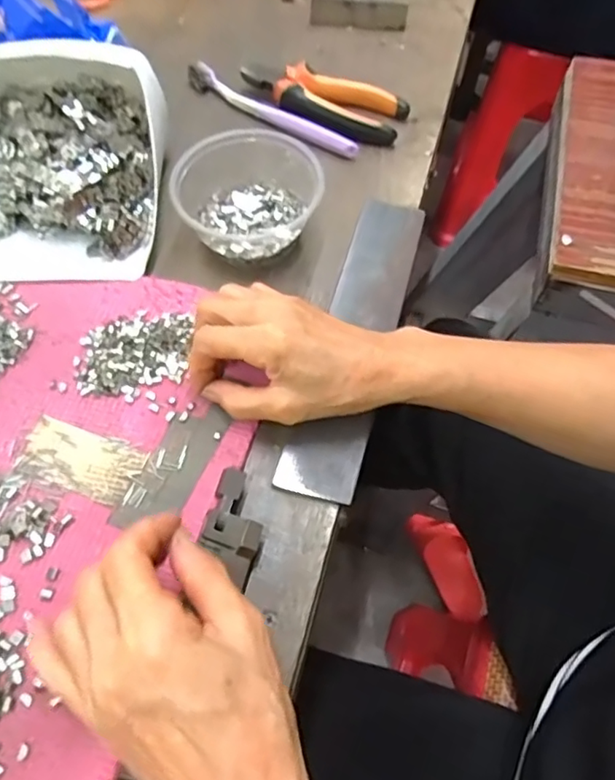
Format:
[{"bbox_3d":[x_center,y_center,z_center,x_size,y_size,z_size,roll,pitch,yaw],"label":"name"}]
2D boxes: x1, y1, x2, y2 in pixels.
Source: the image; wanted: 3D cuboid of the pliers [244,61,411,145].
[{"bbox_3d":[0.011,-0.253,0.513,0.147,0.023,0.063,21,63,9],"label":"pliers"}]

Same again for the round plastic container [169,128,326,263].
[{"bbox_3d":[-0.046,-0.145,0.434,0.112,0.050,0.095,9,62,2],"label":"round plastic container"}]

